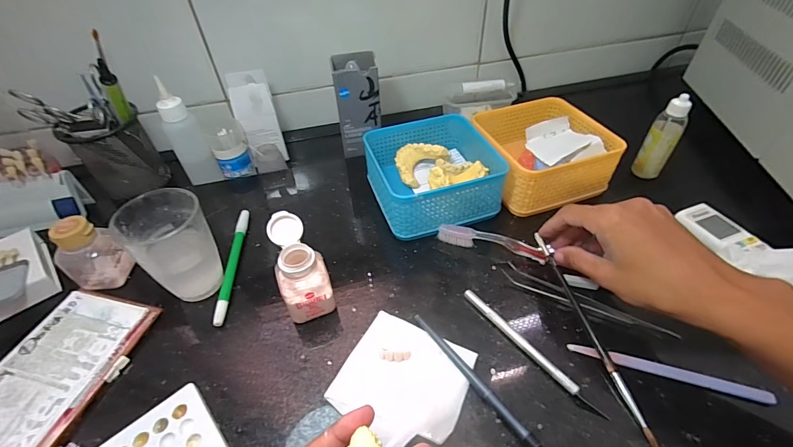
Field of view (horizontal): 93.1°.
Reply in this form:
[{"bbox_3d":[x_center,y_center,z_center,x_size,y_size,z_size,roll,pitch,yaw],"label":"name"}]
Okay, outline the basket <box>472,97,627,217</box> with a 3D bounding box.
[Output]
[{"bbox_3d":[0.169,-0.086,0.457,0.135,0.064,0.135,-15,47,-13],"label":"basket"}]

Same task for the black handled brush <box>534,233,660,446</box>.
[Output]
[{"bbox_3d":[0.160,0.083,0.318,0.006,0.006,0.187,-8,51,-8],"label":"black handled brush"}]

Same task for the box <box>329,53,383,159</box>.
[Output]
[{"bbox_3d":[-0.052,-0.157,0.497,0.060,0.114,0.054,-9,46,-8],"label":"box"}]

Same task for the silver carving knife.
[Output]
[{"bbox_3d":[0.108,0.102,0.309,0.009,0.008,0.137,-29,52,-25],"label":"silver carving knife"}]

